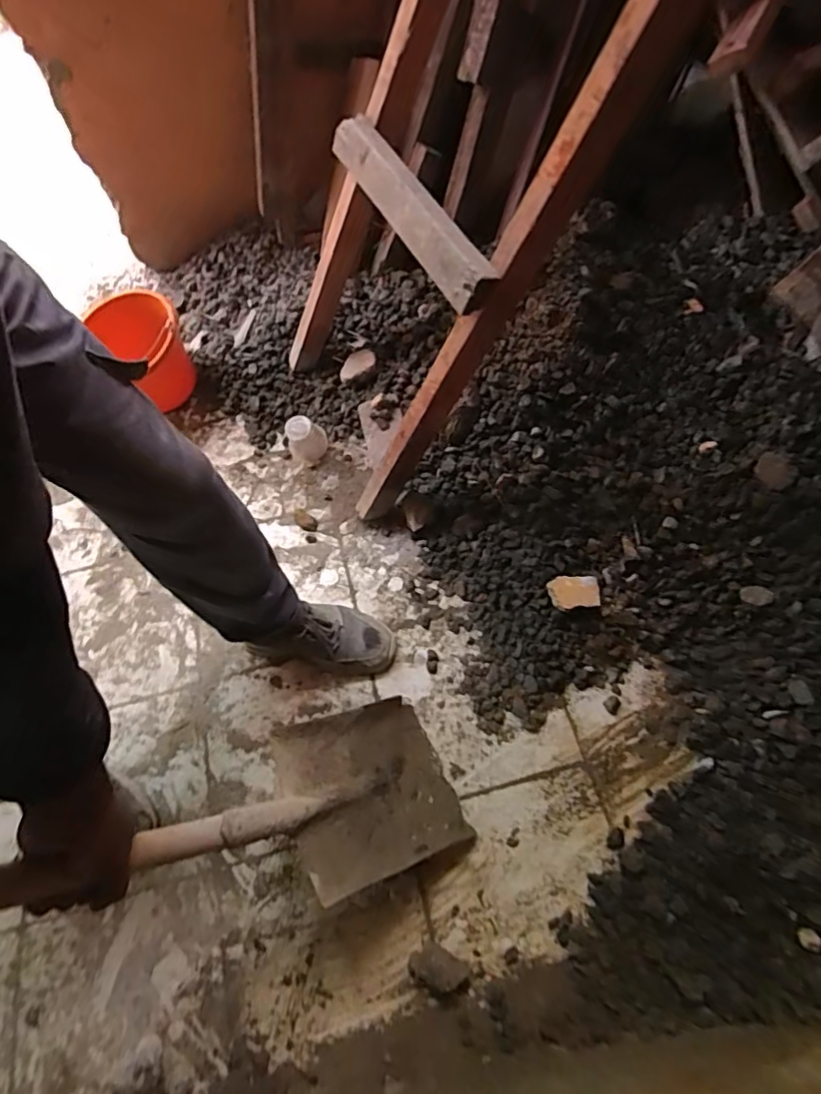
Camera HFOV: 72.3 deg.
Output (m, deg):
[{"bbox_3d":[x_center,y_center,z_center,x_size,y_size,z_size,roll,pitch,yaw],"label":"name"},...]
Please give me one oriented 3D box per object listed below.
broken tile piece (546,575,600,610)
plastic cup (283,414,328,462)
[{"bbox_3d":[0.275,0.075,0.945,0.091,0.015,0.054,0,64,-16],"label":"broken tile piece"},{"bbox_3d":[-0.218,-0.230,1.181,0.080,0.073,0.072,-22,63,-6],"label":"plastic cup"}]

